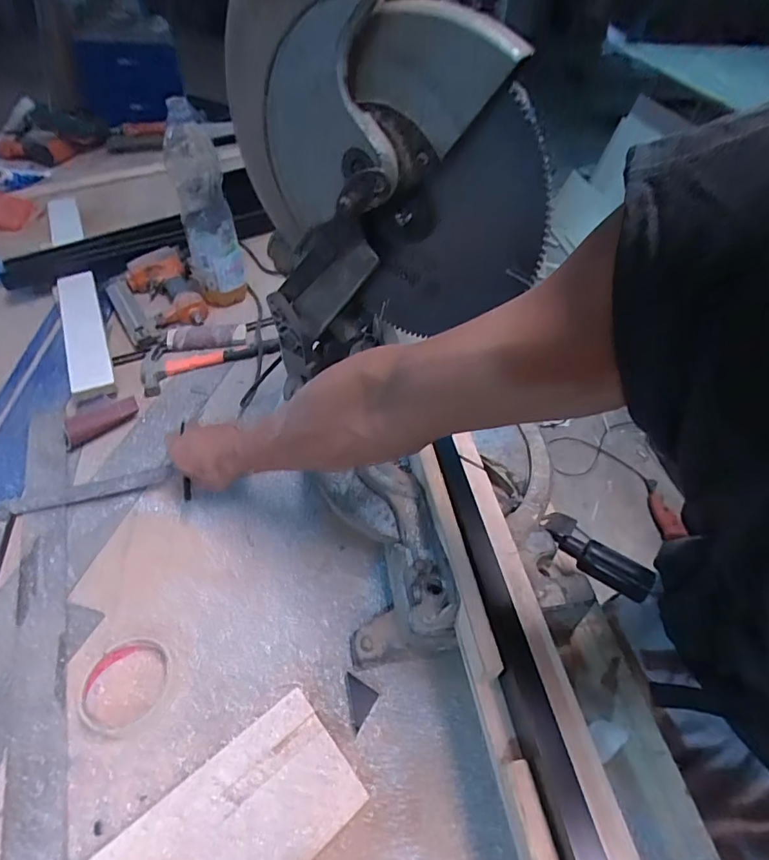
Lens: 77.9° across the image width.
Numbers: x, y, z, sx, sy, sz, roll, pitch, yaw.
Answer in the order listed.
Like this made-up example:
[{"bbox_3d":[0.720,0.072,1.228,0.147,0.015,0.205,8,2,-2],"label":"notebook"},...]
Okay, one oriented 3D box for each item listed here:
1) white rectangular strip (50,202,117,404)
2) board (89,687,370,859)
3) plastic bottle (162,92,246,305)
[{"bbox_3d":[-0.593,-0.286,0.919,0.067,0.038,0.662,-19,53,-20],"label":"white rectangular strip"},{"bbox_3d":[-0.145,0.356,0.404,0.245,0.023,0.118,-31,57,-27],"label":"board"},{"bbox_3d":[-0.320,-0.391,0.853,0.092,0.328,0.114,-14,51,-16],"label":"plastic bottle"}]

